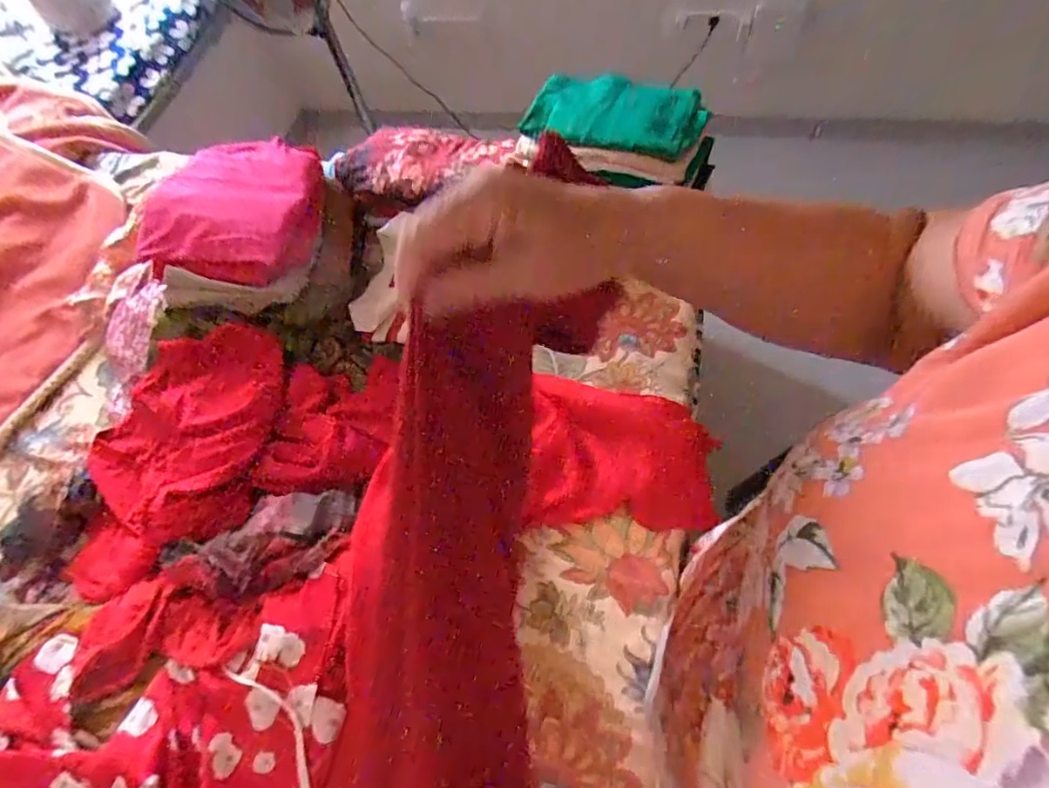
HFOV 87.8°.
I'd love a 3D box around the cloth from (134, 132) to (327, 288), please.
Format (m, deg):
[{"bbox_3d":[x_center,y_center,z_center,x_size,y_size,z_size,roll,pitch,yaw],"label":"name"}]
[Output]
[{"bbox_3d":[-0.437,-0.290,0.847,0.219,0.079,0.262,6,62,7],"label":"cloth"}]

